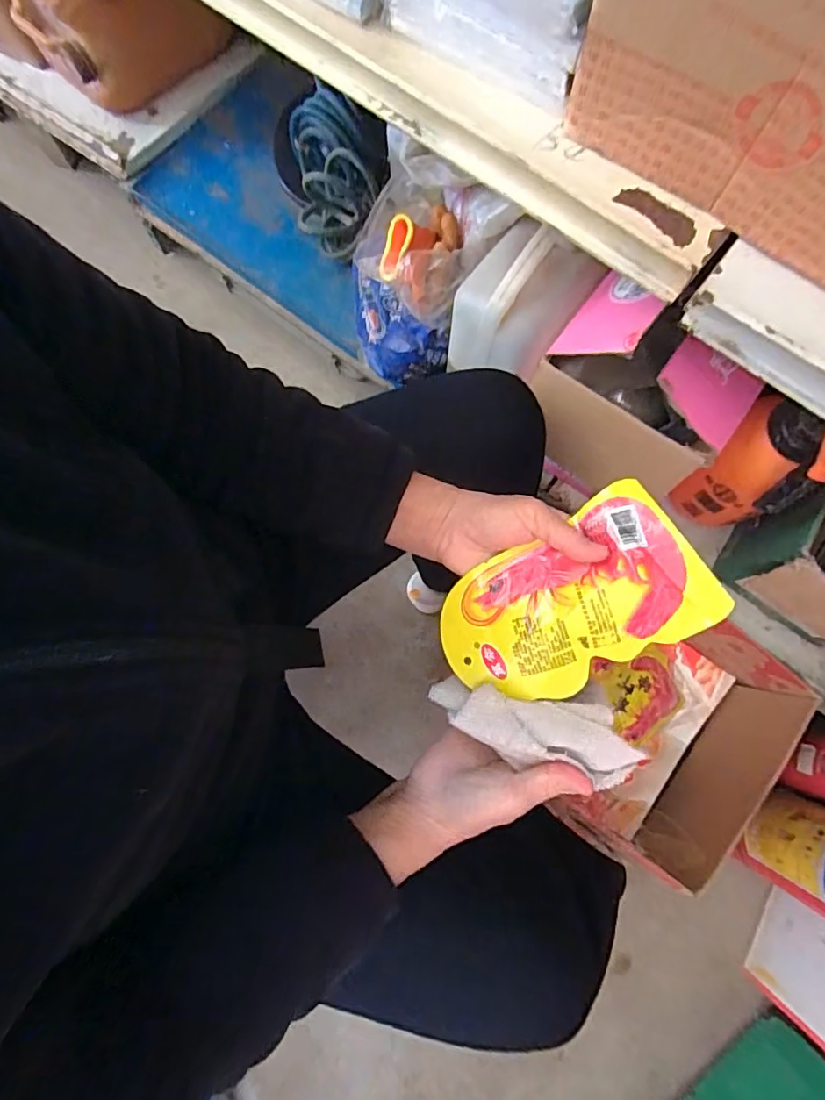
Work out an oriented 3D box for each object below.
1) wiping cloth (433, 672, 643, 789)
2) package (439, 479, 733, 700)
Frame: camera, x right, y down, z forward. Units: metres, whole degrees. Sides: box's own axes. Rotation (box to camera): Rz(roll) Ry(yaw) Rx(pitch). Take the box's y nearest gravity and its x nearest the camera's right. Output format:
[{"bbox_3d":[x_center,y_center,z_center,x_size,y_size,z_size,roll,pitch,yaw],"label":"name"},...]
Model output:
[{"bbox_3d":[0.077,0.119,0.353,0.135,0.030,0.049,13,78,15],"label":"wiping cloth"},{"bbox_3d":[0.101,0.038,0.351,0.169,0.015,0.102,-33,75,12],"label":"package"}]

